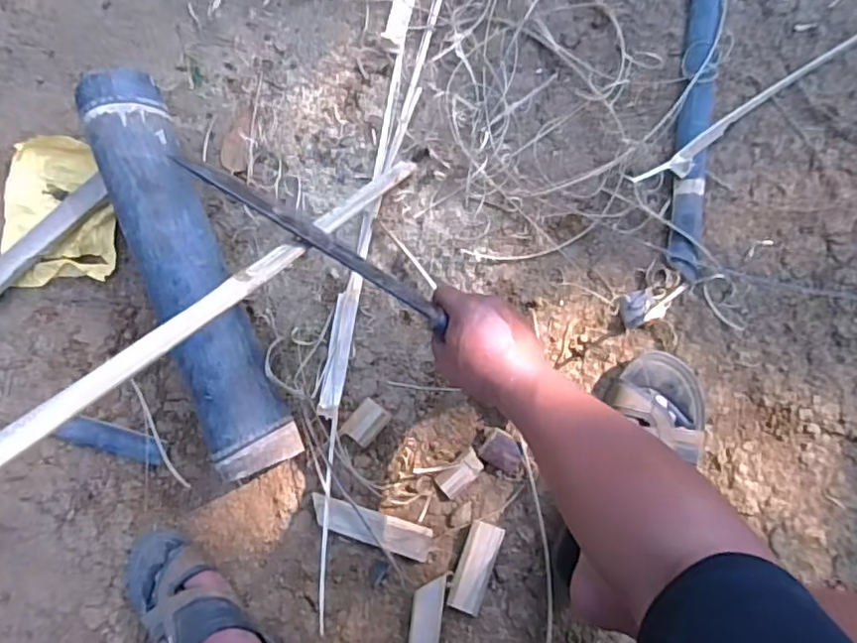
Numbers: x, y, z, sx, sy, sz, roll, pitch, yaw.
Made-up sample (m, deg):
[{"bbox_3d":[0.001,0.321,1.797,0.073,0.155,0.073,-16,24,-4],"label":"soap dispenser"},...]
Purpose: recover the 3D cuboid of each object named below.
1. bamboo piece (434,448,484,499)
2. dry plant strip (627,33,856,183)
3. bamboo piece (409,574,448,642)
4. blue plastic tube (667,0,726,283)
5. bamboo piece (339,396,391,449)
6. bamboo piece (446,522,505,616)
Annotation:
[{"bbox_3d":[0.037,0.175,0.673,0.057,0.012,0.029,-41,82,2],"label":"bamboo piece"},{"bbox_3d":[0.379,-0.242,0.639,0.349,0.031,0.033,-33,82,3],"label":"dry plant strip"},{"bbox_3d":[-0.004,0.357,0.661,0.034,0.017,0.133,7,86,8],"label":"bamboo piece"},{"bbox_3d":[0.302,-0.241,0.658,0.037,0.019,0.381,6,86,8],"label":"blue plastic tube"},{"bbox_3d":[-0.074,0.120,0.690,0.036,0.011,0.051,38,91,9],"label":"bamboo piece"},{"bbox_3d":[0.053,0.278,0.664,0.038,0.008,0.100,18,88,8],"label":"bamboo piece"}]

